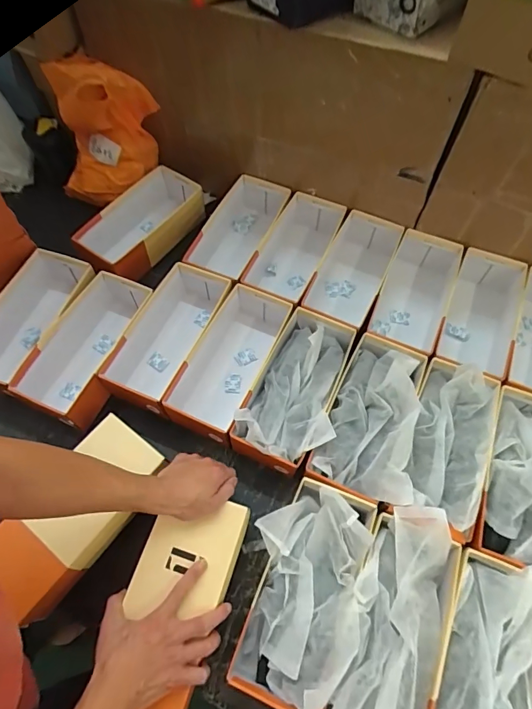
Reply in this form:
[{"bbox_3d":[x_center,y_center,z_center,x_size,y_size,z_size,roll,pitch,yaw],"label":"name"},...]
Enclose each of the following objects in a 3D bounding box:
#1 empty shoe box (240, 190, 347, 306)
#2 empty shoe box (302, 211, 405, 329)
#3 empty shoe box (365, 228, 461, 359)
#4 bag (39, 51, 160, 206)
[{"bbox_3d":[0.058,-0.212,0.919,0.140,0.105,0.288,21,65,10],"label":"empty shoe box"},{"bbox_3d":[0.172,-0.152,0.904,0.141,0.135,0.281,23,65,11],"label":"empty shoe box"},{"bbox_3d":[0.297,-0.109,0.863,0.135,0.101,0.285,24,65,11],"label":"empty shoe box"},{"bbox_3d":[-0.354,-0.471,0.918,0.221,0.264,0.142,15,64,7],"label":"bag"}]

